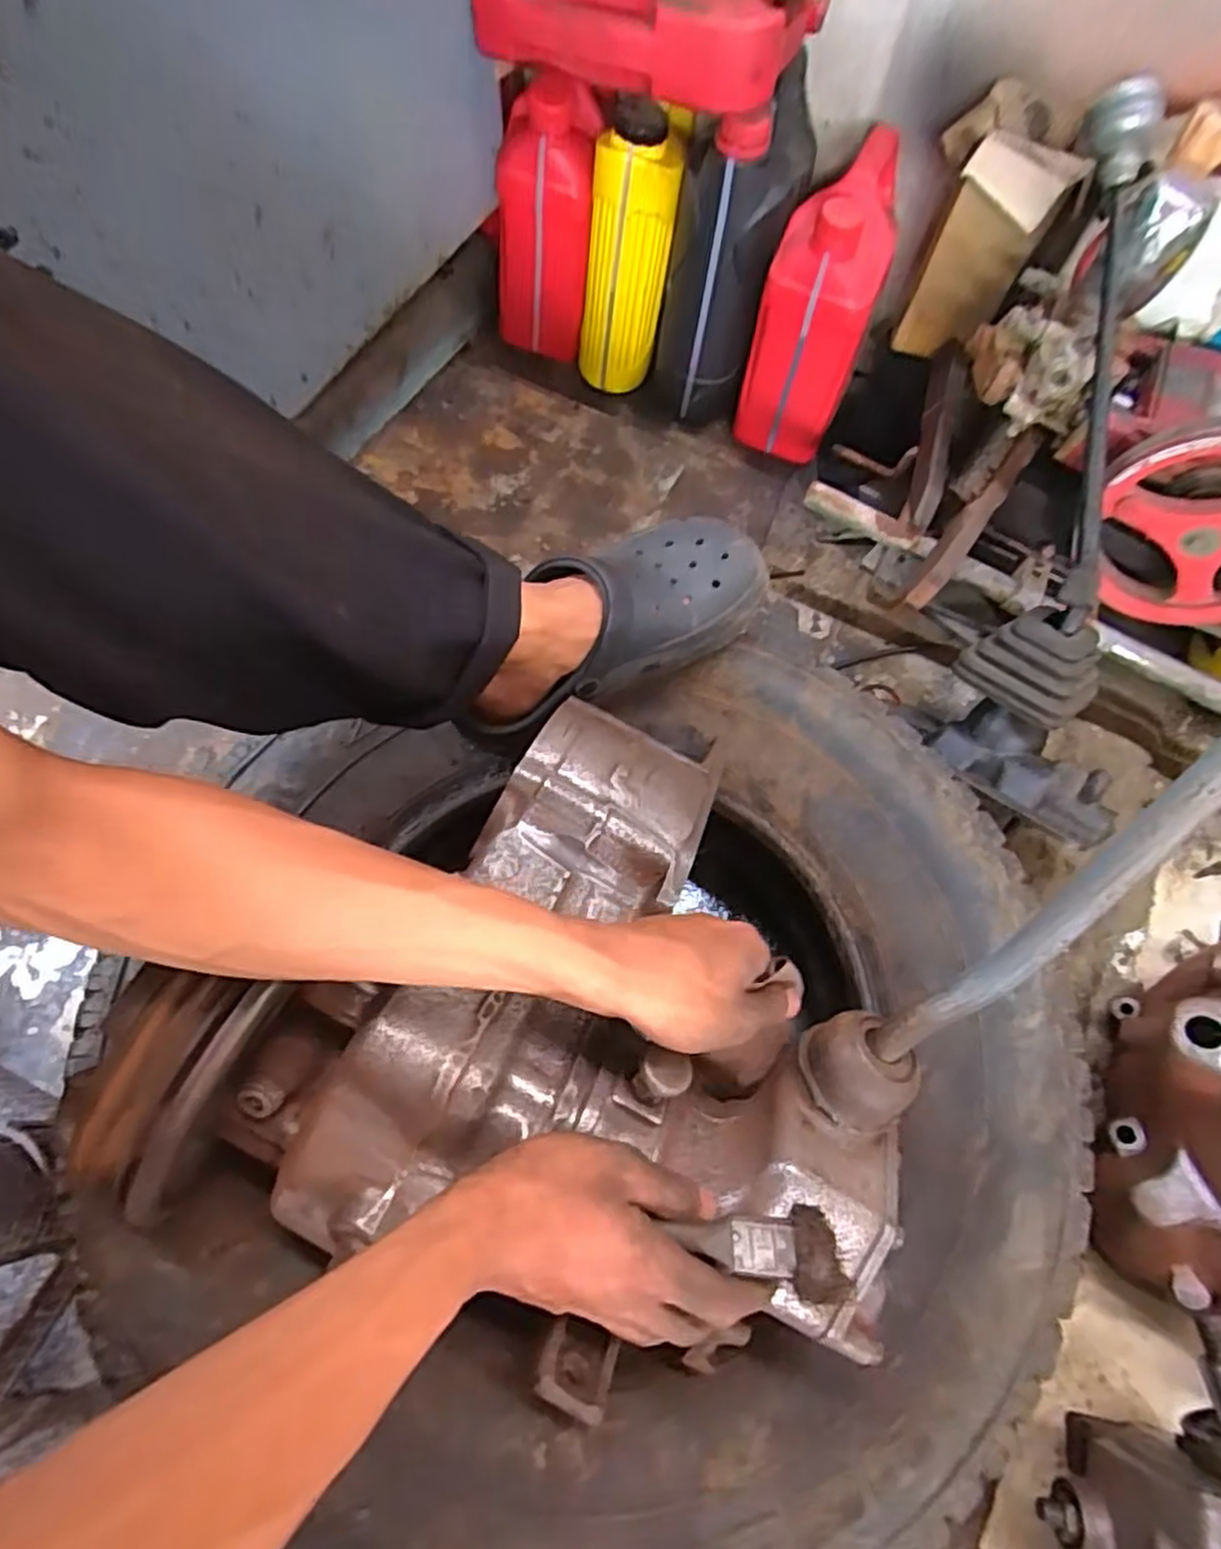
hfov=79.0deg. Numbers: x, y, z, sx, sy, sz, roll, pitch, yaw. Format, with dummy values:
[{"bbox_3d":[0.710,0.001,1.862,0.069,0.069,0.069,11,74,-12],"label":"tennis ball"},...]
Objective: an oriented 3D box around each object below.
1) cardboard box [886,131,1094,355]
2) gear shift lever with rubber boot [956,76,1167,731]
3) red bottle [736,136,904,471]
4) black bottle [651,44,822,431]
[{"bbox_3d":[0.380,-0.532,0.770,0.099,0.200,0.046,17,68,4],"label":"cardboard box"},{"bbox_3d":[0.383,-0.276,0.611,0.102,0.081,0.465,3,102,-2],"label":"gear shift lever with rubber boot"},{"bbox_3d":[0.234,-0.539,0.864,0.115,0.278,0.180,15,68,3],"label":"red bottle"},{"bbox_3d":[0.136,-0.603,0.872,0.131,0.293,0.197,15,68,3],"label":"black bottle"}]

